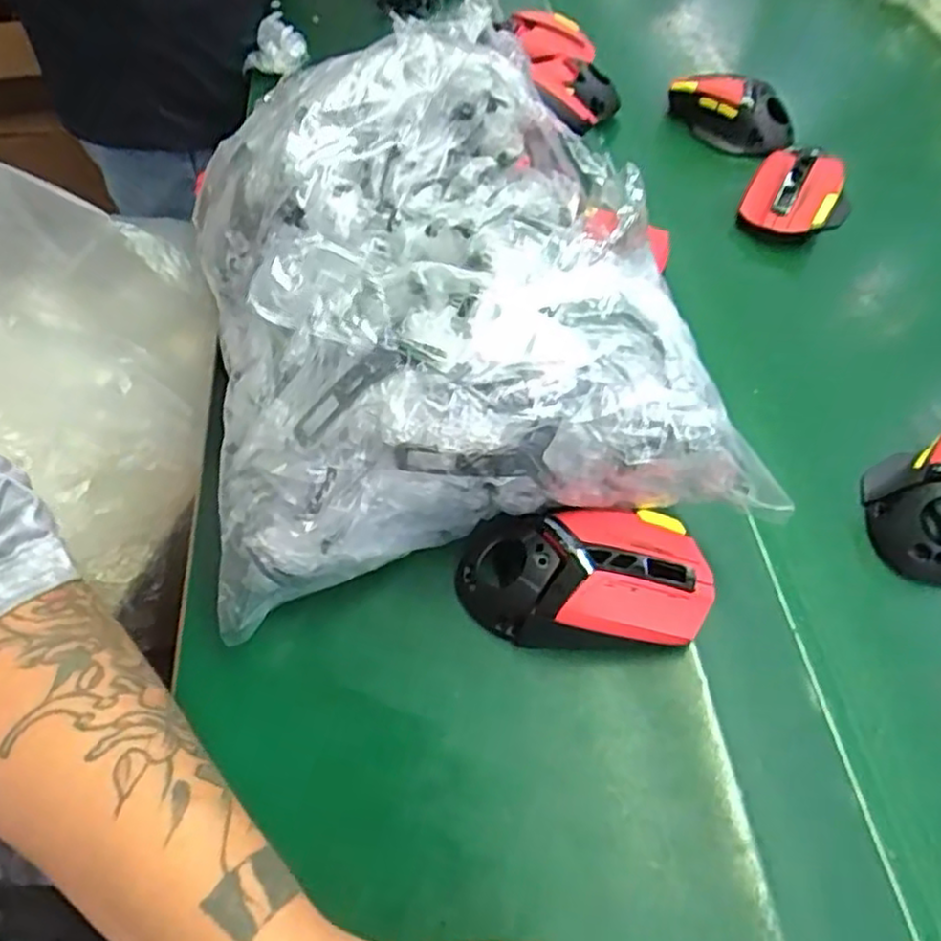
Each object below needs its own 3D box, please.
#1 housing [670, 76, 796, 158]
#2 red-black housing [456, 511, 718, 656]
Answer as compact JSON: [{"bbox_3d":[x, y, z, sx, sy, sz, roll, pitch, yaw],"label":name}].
[{"bbox_3d":[0.219,-0.304,0.614,0.114,0.055,0.037,31,59,22],"label":"housing"},{"bbox_3d":[0.054,0.056,0.347,0.121,0.040,0.063,0,53,1],"label":"red-black housing"}]

